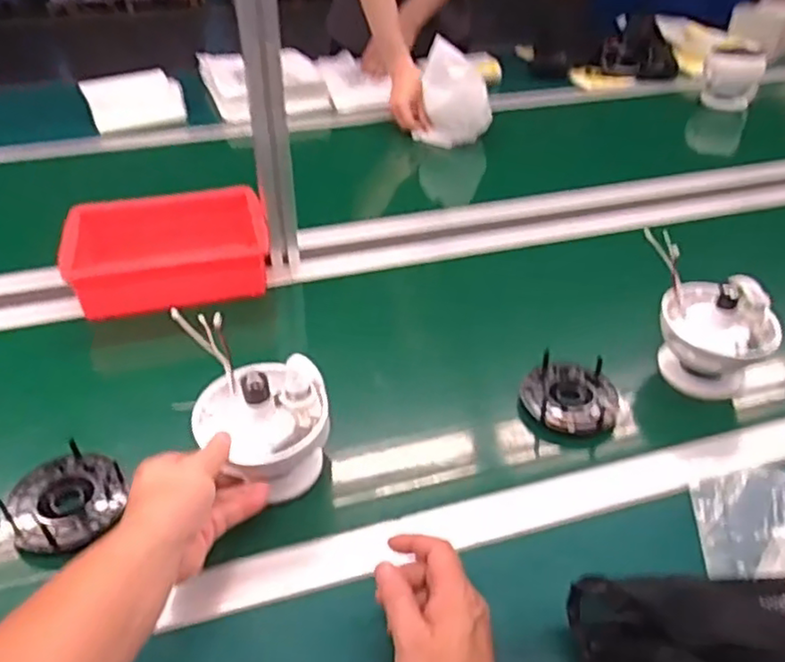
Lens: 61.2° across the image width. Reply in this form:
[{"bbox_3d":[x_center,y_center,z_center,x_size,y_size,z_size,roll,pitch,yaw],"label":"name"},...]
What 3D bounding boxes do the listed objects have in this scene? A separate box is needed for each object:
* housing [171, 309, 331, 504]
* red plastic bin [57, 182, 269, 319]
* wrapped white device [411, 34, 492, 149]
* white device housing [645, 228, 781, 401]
[{"bbox_3d":[-0.126,0.074,0.626,0.115,0.127,0.141,-11,37,-16],"label":"housing"},{"bbox_3d":[-0.295,-0.106,0.880,0.250,0.074,0.161,-6,39,-13],"label":"red plastic bin"},{"bbox_3d":[0.110,-0.437,1.229,0.113,0.165,0.103,-13,41,-21],"label":"wrapped white device"},{"bbox_3d":[0.342,-0.007,0.726,0.128,0.138,0.096,16,39,14],"label":"white device housing"}]

